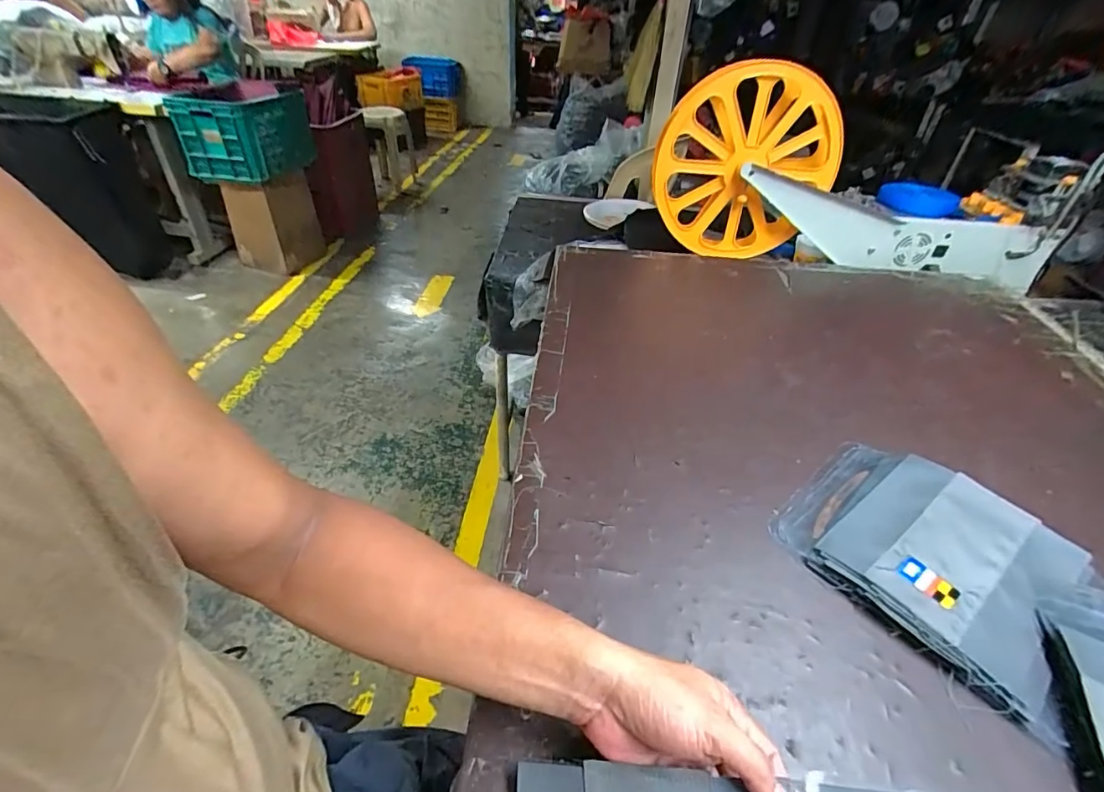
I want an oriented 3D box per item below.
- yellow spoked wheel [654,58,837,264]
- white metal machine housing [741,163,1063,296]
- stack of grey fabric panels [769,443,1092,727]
[{"bbox_3d":[0.400,-0.475,1.024,0.367,0.356,0.084,36,29,-27],"label":"yellow spoked wheel"},{"bbox_3d":[0.721,-0.339,1.049,0.703,0.158,0.066,11,35,-3],"label":"white metal machine housing"},{"bbox_3d":[0.388,0.151,0.511,0.240,0.020,0.233,-28,50,-32],"label":"stack of grey fabric panels"}]

